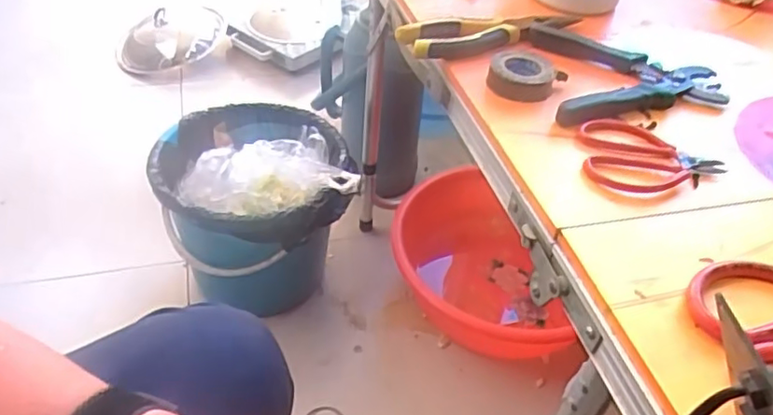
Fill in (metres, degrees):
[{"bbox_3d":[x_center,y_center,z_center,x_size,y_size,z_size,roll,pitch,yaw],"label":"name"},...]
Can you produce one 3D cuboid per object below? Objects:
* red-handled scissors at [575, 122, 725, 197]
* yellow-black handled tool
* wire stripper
[{"bbox_3d":[0.191,-0.033,0.437,0.097,0.008,0.075,10,44,4],"label":"red-handled scissors"},{"bbox_3d":[0.098,-0.161,0.558,0.169,0.019,0.042,-11,46,-17],"label":"yellow-black handled tool"},{"bbox_3d":[0.209,-0.110,0.516,0.152,0.019,0.130,2,44,-4],"label":"wire stripper"}]

